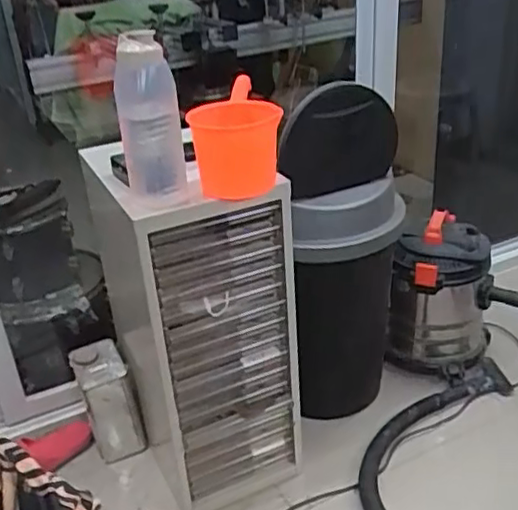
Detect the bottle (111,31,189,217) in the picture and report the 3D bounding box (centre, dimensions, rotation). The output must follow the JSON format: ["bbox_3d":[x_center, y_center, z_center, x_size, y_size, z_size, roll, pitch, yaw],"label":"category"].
[{"bbox_3d":[-0.177,-0.213,1.037,0.099,0.255,0.099,-11,29,-8],"label":"bottle"}]

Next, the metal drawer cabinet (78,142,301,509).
[{"bbox_3d":[-0.124,0.131,1.372,0.324,0.688,0.394,-16,30,-16],"label":"metal drawer cabinet"}]

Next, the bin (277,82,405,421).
[{"bbox_3d":[0.194,0.031,1.417,0.243,0.744,0.217,-4,29,5],"label":"bin"}]

